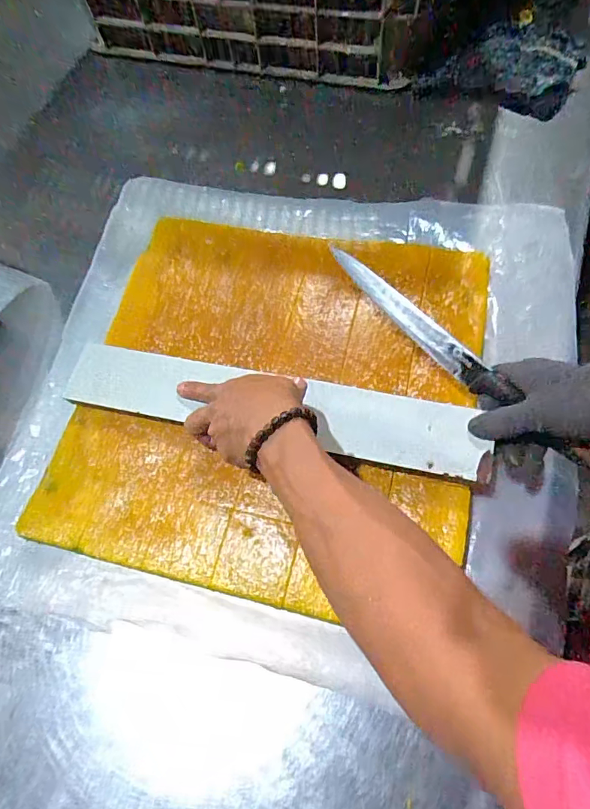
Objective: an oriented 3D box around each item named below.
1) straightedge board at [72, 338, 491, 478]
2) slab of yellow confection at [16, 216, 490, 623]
[{"bbox_3d":[-0.034,0.001,0.482,0.434,0.018,0.074,9,62,11],"label":"straightedge board"},{"bbox_3d":[-0.023,-0.027,0.515,0.422,0.026,0.432,11,67,11],"label":"slab of yellow confection"}]

